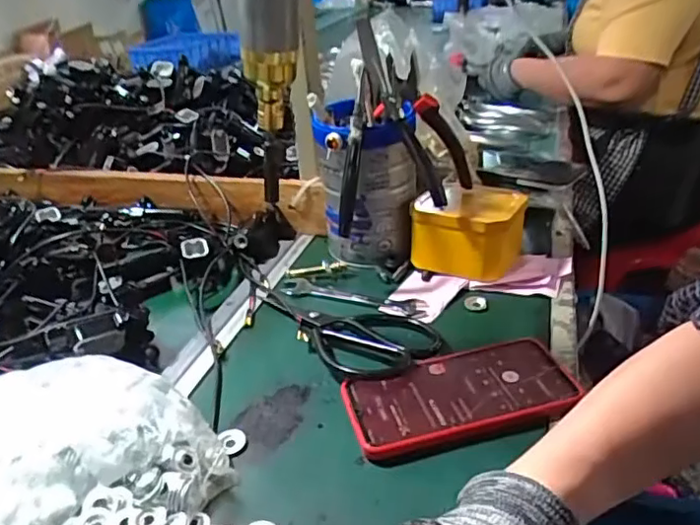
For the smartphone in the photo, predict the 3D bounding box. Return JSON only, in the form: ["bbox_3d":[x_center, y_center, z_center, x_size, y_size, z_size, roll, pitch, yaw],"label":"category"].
[{"bbox_3d":[0.081,0.096,0.434,0.163,0.011,0.084,-11,33,-11],"label":"smartphone"}]

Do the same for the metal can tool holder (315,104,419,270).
[{"bbox_3d":[0.018,-0.077,0.605,0.100,0.147,0.091,10,32,23],"label":"metal can tool holder"}]

